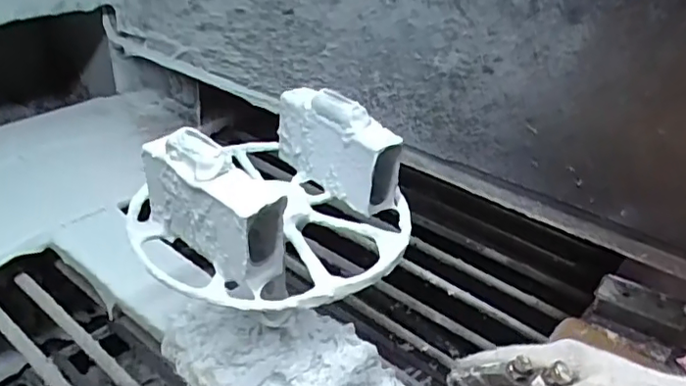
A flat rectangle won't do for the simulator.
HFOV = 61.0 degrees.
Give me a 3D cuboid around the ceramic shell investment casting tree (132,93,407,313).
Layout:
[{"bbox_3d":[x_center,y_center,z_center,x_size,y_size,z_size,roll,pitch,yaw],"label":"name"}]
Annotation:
[{"bbox_3d":[-0.065,-0.007,0.557,0.239,0.114,0.227,4,33,-2],"label":"ceramic shell investment casting tree"}]

